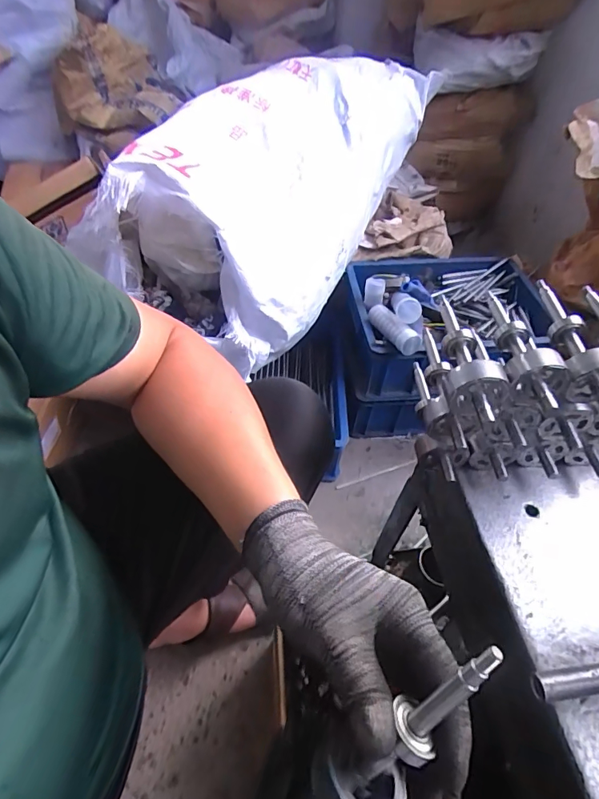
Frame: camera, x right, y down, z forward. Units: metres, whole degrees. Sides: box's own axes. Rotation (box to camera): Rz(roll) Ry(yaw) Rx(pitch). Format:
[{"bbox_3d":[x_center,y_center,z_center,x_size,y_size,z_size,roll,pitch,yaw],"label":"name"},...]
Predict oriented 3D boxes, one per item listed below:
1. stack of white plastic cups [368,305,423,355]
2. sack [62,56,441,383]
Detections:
[{"bbox_3d":[0.173,-0.135,0.834,0.042,0.047,0.128,-24,56,-21],"label":"stack of white plastic cups"},{"bbox_3d":[-0.010,-0.404,0.857,0.307,0.285,0.729,30,55,19],"label":"sack"}]

